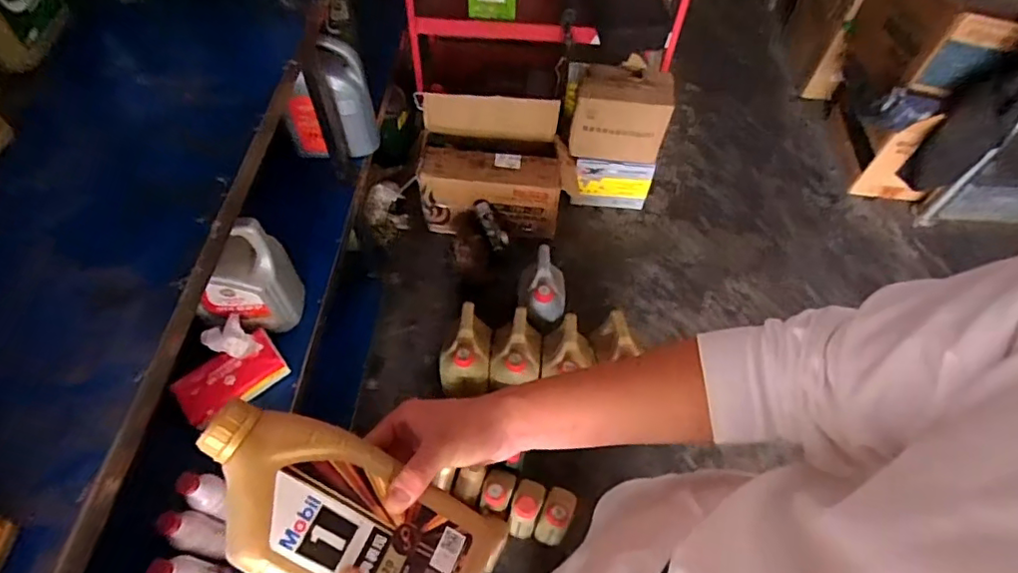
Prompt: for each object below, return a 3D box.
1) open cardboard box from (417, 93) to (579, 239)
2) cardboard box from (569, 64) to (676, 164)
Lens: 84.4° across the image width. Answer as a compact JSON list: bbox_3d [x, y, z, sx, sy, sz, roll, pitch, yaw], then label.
[{"bbox_3d":[-0.031,-0.373,1.777,0.496,0.324,0.271,5,57,1],"label":"open cardboard box"},{"bbox_3d":[0.342,-0.540,1.733,0.301,0.242,0.182,1,57,-1],"label":"cardboard box"}]

